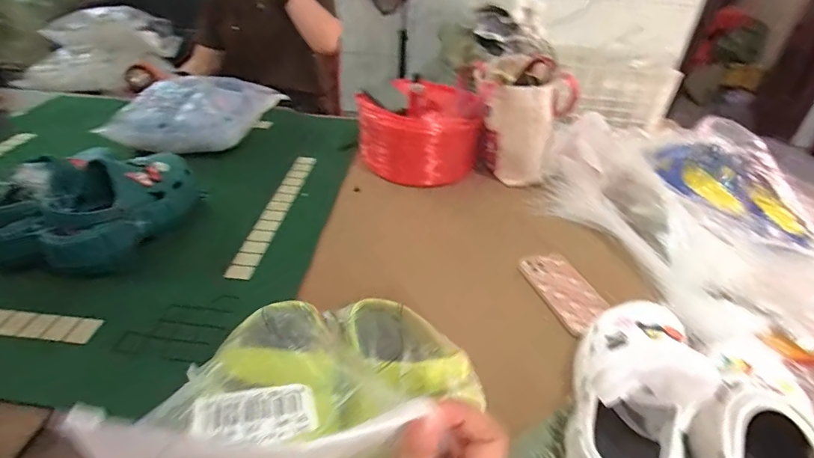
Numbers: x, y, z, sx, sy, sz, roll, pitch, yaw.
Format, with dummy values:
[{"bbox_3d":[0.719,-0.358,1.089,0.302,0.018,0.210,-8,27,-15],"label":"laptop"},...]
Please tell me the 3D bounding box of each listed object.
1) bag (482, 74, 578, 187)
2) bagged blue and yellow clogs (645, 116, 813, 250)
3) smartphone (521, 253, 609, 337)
[{"bbox_3d":[0.238,-0.192,0.906,0.159,0.204,0.112,14,37,13],"label":"bag"},{"bbox_3d":[0.570,-0.086,0.772,0.192,0.095,0.267,-1,37,-7],"label":"bagged blue and yellow clogs"},{"bbox_3d":[0.237,0.091,0.666,0.072,0.011,0.142,-23,46,-10],"label":"smartphone"}]

